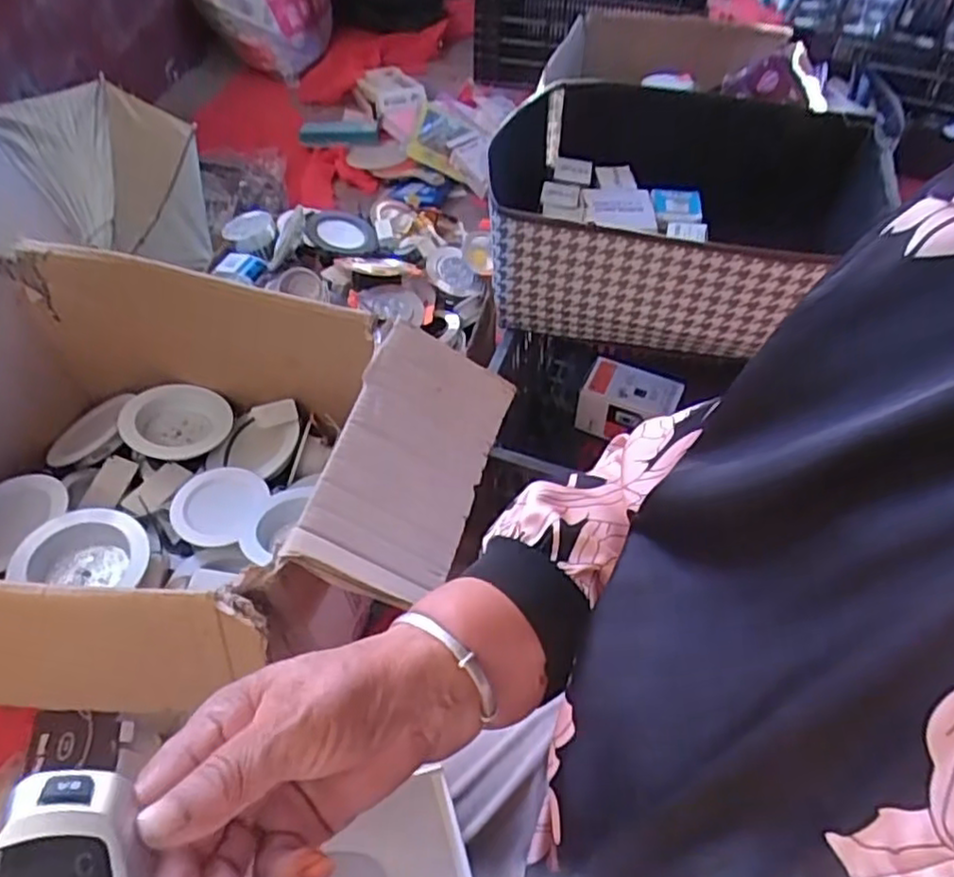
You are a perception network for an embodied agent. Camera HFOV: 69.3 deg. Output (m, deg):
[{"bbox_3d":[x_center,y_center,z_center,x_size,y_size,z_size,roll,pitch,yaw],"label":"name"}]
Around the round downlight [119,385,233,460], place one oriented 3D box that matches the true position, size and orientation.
[{"bbox_3d":[-0.400,-0.020,0.920,0.128,0.033,0.119,14,46,-14],"label":"round downlight"}]

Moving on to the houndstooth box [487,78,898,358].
[{"bbox_3d":[0.244,-0.278,0.856,0.443,0.164,0.346,11,51,8],"label":"houndstooth box"}]

